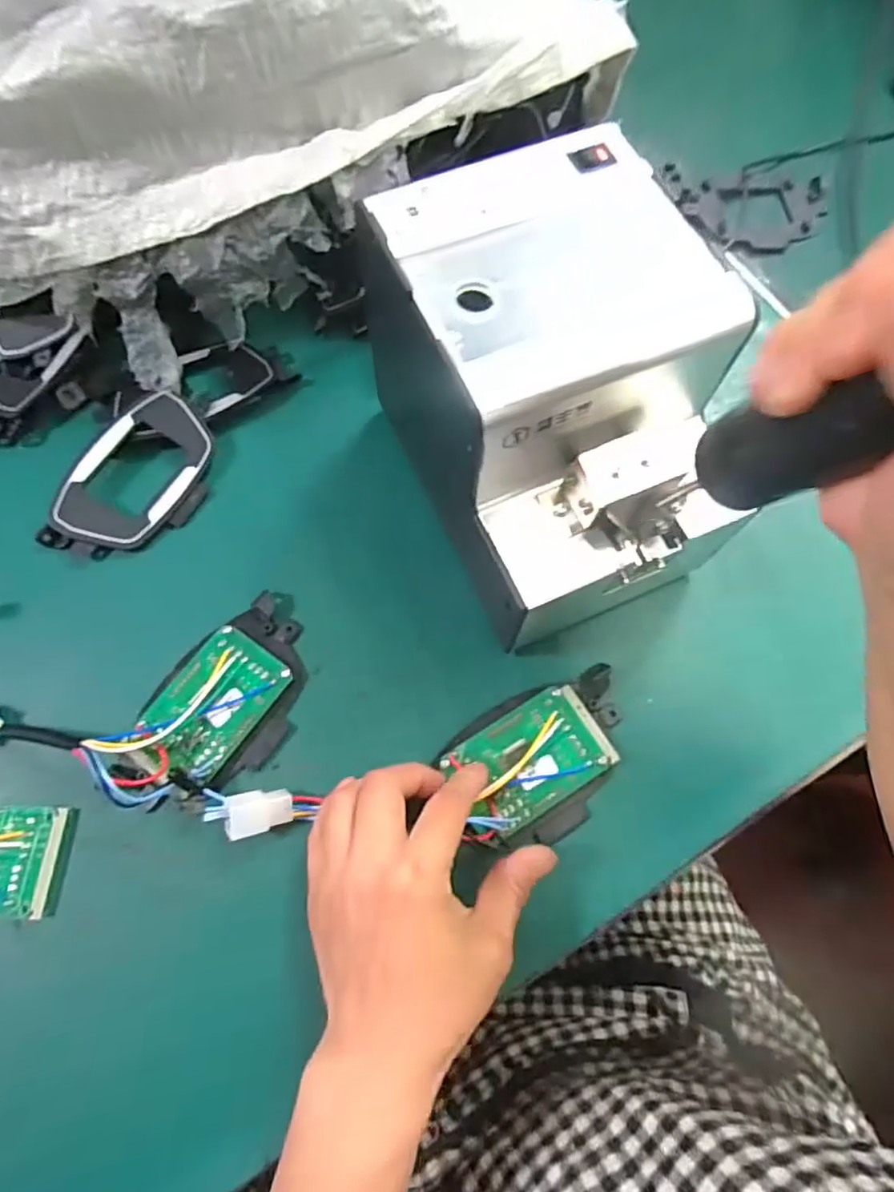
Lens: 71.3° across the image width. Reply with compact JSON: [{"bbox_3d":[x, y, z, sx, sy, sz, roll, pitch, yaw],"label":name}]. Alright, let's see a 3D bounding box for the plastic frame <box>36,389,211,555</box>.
[{"bbox_3d":[-0.180,-0.069,0.360,0.070,0.014,0.103,18,72,5],"label":"plastic frame"}]

